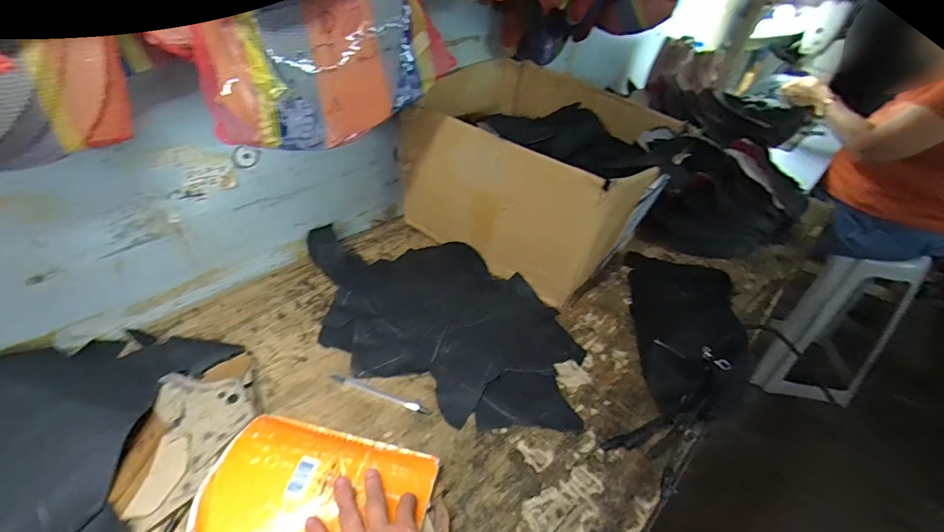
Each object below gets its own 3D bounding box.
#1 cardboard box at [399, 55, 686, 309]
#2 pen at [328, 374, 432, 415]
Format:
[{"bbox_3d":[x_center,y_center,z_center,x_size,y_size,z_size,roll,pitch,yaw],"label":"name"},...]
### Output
[{"bbox_3d":[0.117,-0.168,0.803,0.387,0.232,0.374,24,41,23],"label":"cardboard box"},{"bbox_3d":[-0.115,0.158,0.557,0.137,0.005,0.014,17,39,12],"label":"pen"}]

